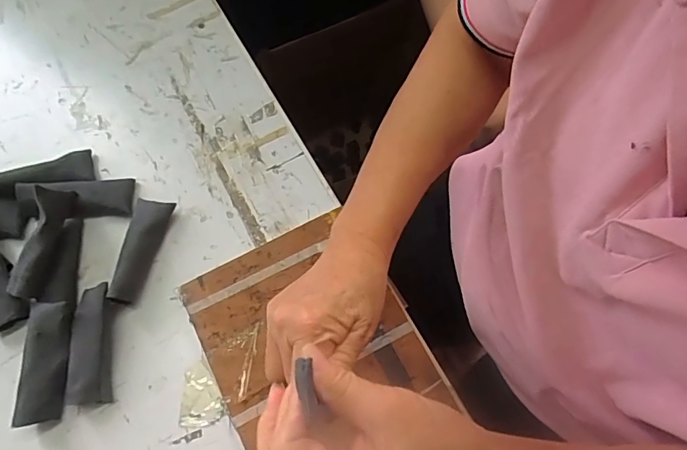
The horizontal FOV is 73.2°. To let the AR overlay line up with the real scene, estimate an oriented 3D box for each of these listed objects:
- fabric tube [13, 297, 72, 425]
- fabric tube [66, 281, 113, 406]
[{"bbox_3d":[-0.264,0.122,0.415,0.034,0.034,0.102,-1,72,1],"label":"fabric tube"},{"bbox_3d":[-0.231,0.108,0.423,0.031,0.027,0.103,-5,72,0],"label":"fabric tube"}]

